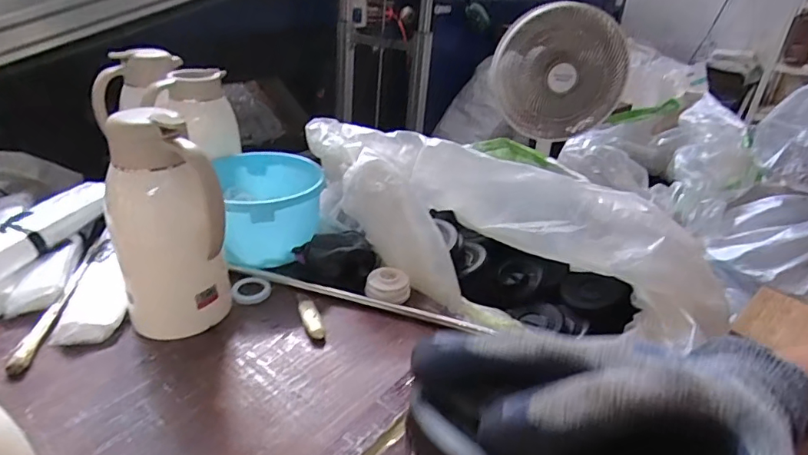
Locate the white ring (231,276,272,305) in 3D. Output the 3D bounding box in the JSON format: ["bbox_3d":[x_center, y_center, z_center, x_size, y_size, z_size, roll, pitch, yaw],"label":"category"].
[{"bbox_3d":[-0.227,0.091,0.735,0.055,0.009,0.058,2,28,-1],"label":"white ring"}]

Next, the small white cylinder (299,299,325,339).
[{"bbox_3d":[-0.129,0.126,0.682,0.021,0.014,0.075,-11,31,-24],"label":"small white cylinder"}]

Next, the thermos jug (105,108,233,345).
[{"bbox_3d":[-0.292,0.003,0.611,0.124,0.275,0.104,-16,33,-31],"label":"thermos jug"}]

